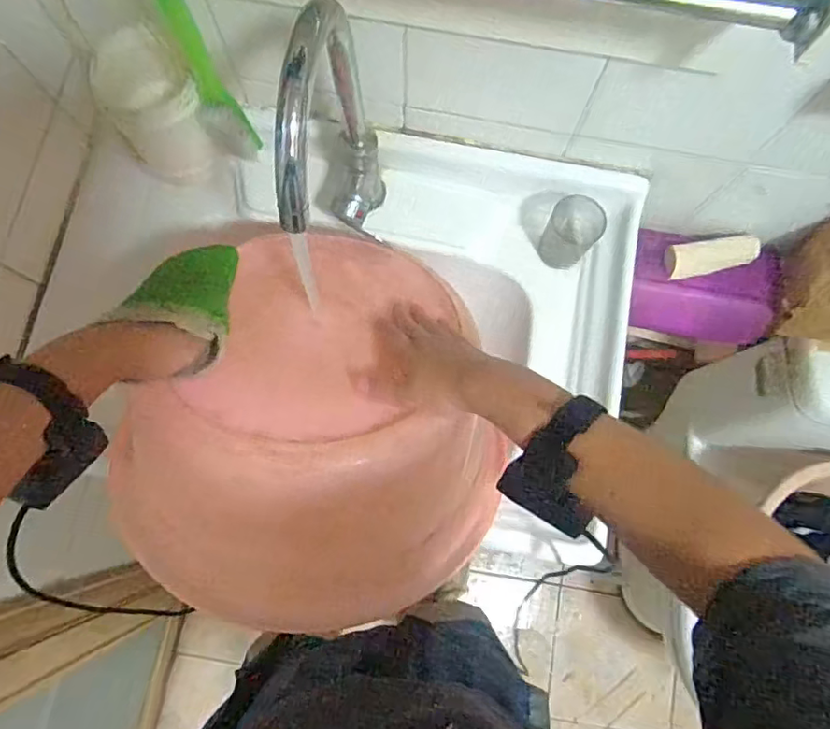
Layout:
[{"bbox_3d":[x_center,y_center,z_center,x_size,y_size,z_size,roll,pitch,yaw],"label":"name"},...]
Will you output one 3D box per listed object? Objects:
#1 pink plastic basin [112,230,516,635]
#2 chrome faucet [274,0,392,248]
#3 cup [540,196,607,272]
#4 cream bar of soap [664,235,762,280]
[{"bbox_3d":[-0.107,0.056,0.539,0.344,0.178,0.379,-11,79,-2],"label":"pink plastic basin"},{"bbox_3d":[-0.069,-0.177,0.543,0.054,0.347,0.192,1,78,0],"label":"chrome faucet"},{"bbox_3d":[0.200,-0.169,0.722,0.064,0.070,0.075,23,79,4],"label":"cup"},{"bbox_3d":[0.408,-0.149,0.780,0.120,0.037,0.040,-8,79,-2],"label":"cream bar of soap"}]

